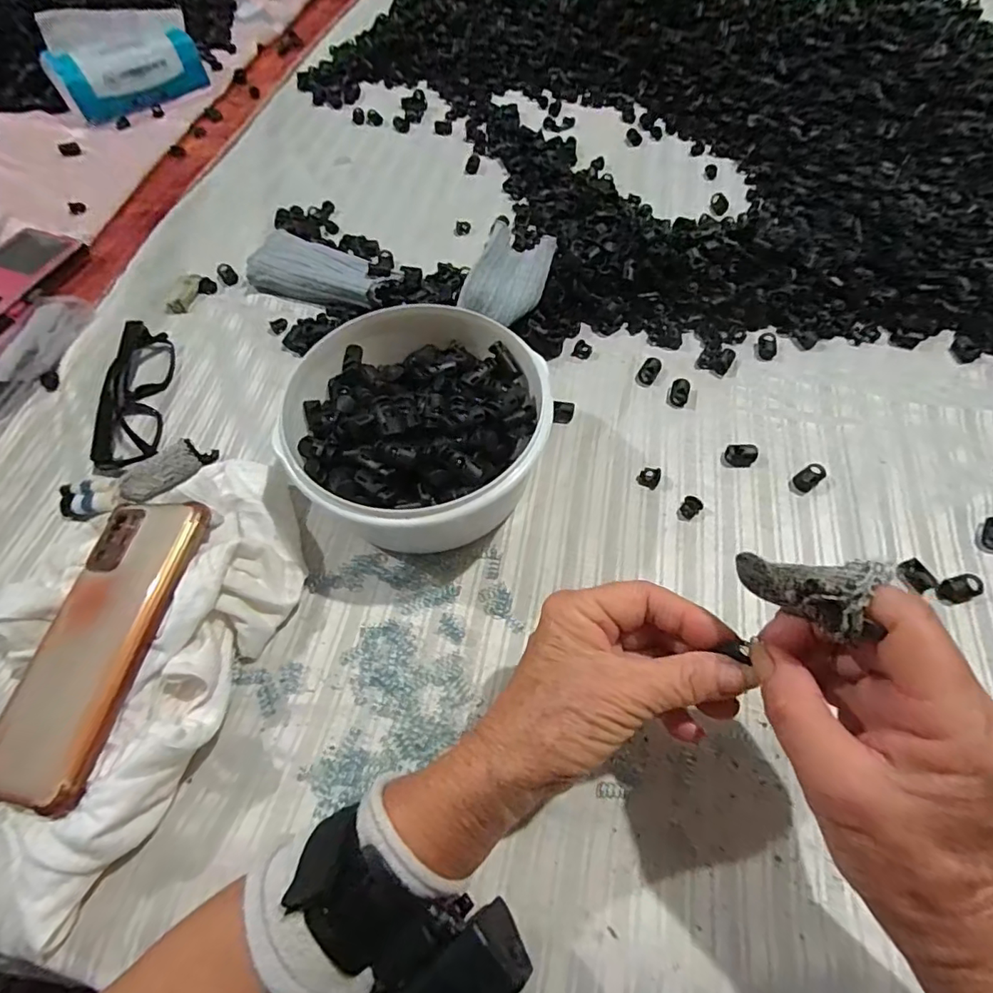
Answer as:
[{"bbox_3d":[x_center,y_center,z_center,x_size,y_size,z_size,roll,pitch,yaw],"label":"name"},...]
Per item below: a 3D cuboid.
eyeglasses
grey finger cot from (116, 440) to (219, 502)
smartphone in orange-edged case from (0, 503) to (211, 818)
[{"bbox_3d":[-0.273,-0.080,0.401,0.035,0.021,0.130,-12,60,-4],"label":"eyeglasses"},{"bbox_3d":[-0.229,-0.019,0.370,0.063,0.007,0.025,-32,84,-11],"label":"grey finger cot"},{"bbox_3d":[-0.222,0.077,0.291,0.079,0.010,0.158,-3,60,19],"label":"smartphone in orange-edged case"}]

